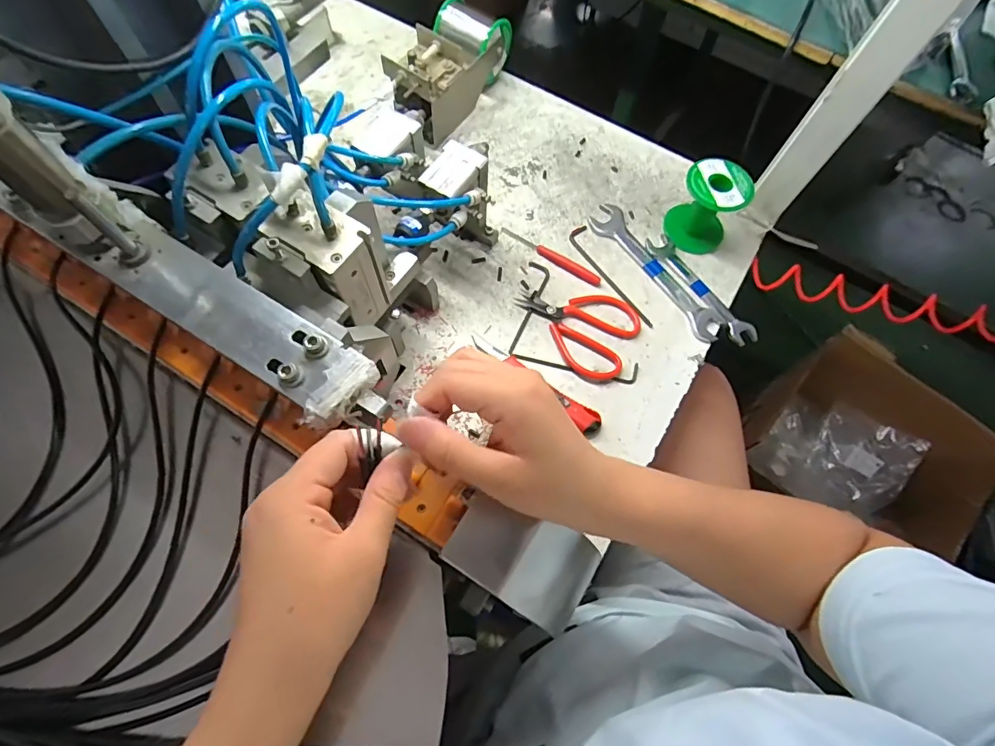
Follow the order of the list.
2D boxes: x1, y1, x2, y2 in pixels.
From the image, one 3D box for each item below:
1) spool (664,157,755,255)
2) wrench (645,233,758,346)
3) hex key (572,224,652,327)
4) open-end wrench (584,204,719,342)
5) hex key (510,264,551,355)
[{"bbox_3d":[0.228,-0.182,0.527,0.069,0.074,0.058,31,69,9],"label":"spool"},{"bbox_3d":[0.220,-0.093,0.527,0.032,0.007,0.154,-30,72,-14],"label":"wrench"},{"bbox_3d":[0.122,-0.105,0.527,0.023,0.004,0.142,-25,71,-13],"label":"hex key"},{"bbox_3d":[0.173,-0.114,0.535,0.041,0.004,0.193,-32,73,-15],"label":"open-end wrench"},{"bbox_3d":[0.036,-0.070,0.510,0.023,0.005,0.113,12,68,2],"label":"hex key"}]

